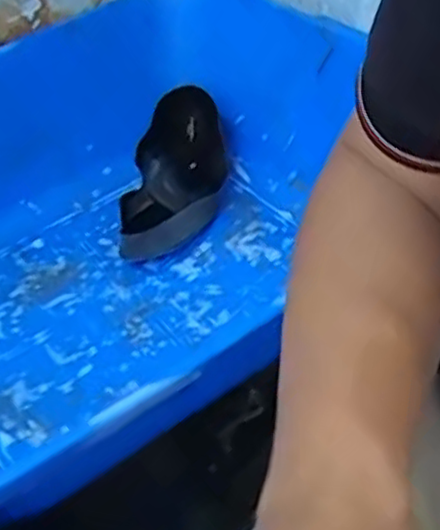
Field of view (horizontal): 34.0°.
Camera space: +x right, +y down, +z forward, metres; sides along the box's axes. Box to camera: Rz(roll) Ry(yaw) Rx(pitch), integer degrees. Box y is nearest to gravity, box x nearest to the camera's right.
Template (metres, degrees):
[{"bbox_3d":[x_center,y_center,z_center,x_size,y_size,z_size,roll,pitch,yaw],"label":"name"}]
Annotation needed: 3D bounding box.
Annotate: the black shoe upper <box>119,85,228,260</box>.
[{"bbox_3d":[-0.050,-0.109,0.817,0.100,0.083,0.242,-3,44,9],"label":"black shoe upper"}]

